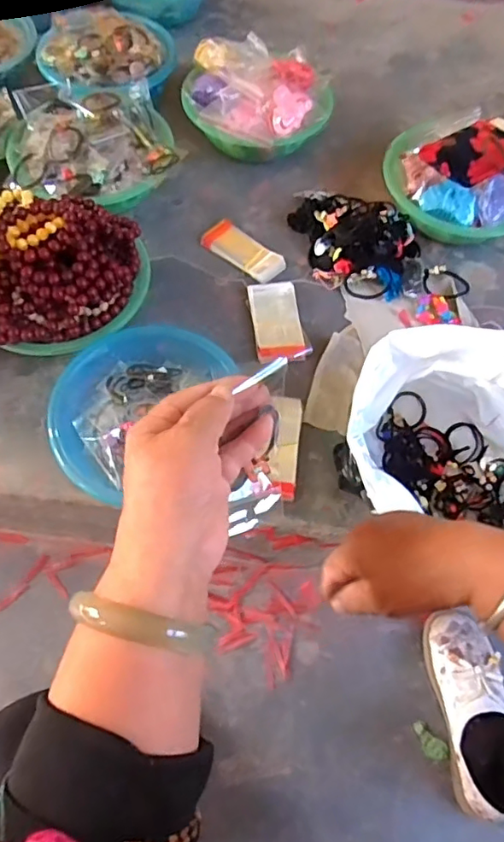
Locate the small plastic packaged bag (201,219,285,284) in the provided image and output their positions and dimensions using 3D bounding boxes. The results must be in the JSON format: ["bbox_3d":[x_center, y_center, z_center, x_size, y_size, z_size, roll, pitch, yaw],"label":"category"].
[{"bbox_3d":[-0.012,-0.254,0.826,0.129,0.015,0.056,37,68,15],"label":"small plastic packaged bag"}]

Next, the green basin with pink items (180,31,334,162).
[{"bbox_3d":[0.012,-0.531,0.915,0.230,0.109,0.210,1,64,-2],"label":"green basin with pink items"}]

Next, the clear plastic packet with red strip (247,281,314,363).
[{"bbox_3d":[0.037,-0.138,0.768,0.070,0.028,0.124,-8,64,-6],"label":"clear plastic packet with red strip"}]

